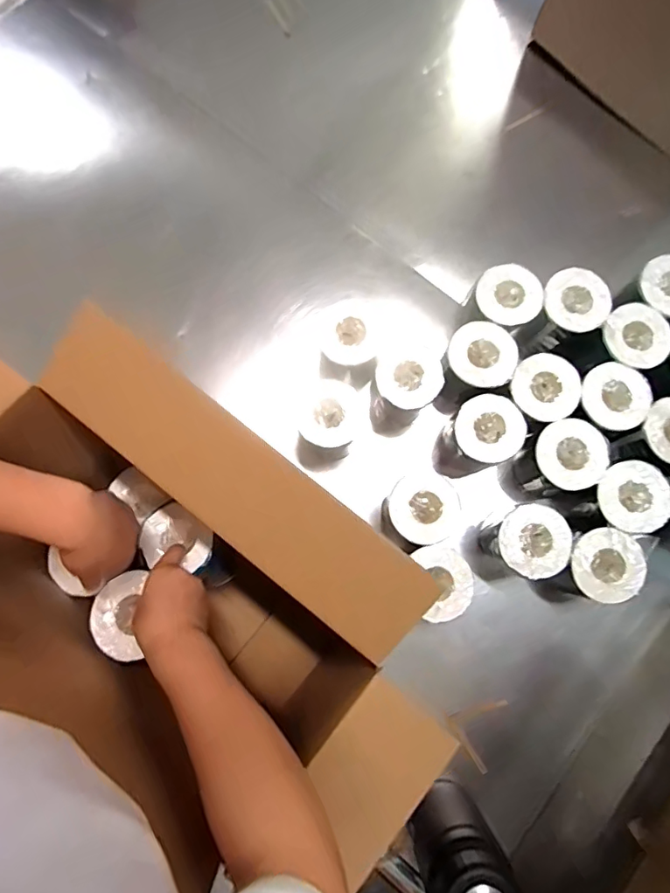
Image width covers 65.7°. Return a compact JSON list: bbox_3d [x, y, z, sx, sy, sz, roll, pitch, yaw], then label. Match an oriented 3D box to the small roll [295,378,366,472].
[{"bbox_3d":[-0.006,-0.027,0.765,0.090,0.147,0.108,3,80,0],"label":"small roll"}]

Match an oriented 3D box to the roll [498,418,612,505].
[{"bbox_3d":[0.311,0.022,0.745,0.100,0.134,0.088,-27,81,-5],"label":"roll"}]

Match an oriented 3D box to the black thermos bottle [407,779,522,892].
[{"bbox_3d":[0.142,0.479,0.598,0.093,0.198,0.098,-16,80,-3],"label":"black thermos bottle"}]

